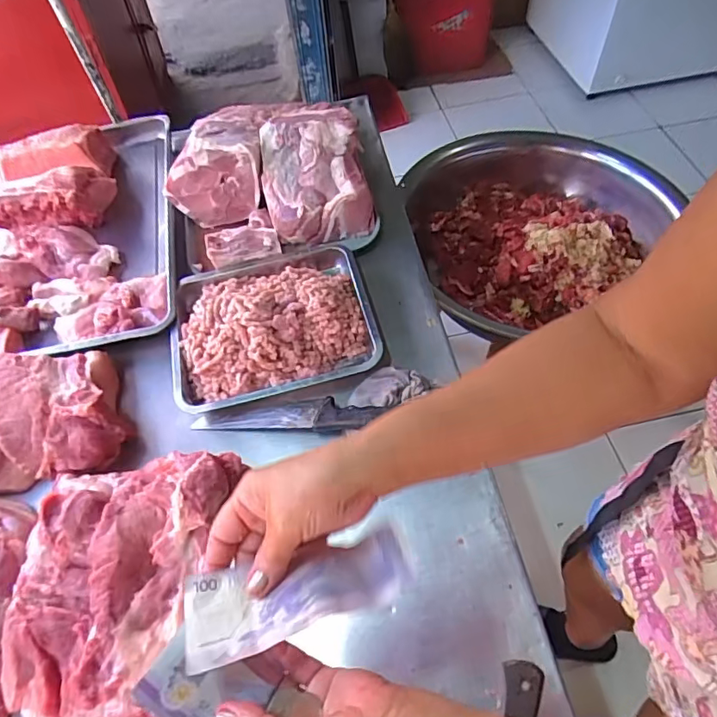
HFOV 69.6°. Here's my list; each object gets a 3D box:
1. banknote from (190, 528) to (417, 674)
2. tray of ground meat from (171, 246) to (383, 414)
[{"bbox_3d":[-0.040,0.155,0.349,0.148,0.012,0.061,-14,30,-11],"label":"banknote"},{"bbox_3d":[-0.137,-0.065,0.789,0.303,0.065,0.254,-13,56,-4],"label":"tray of ground meat"}]

